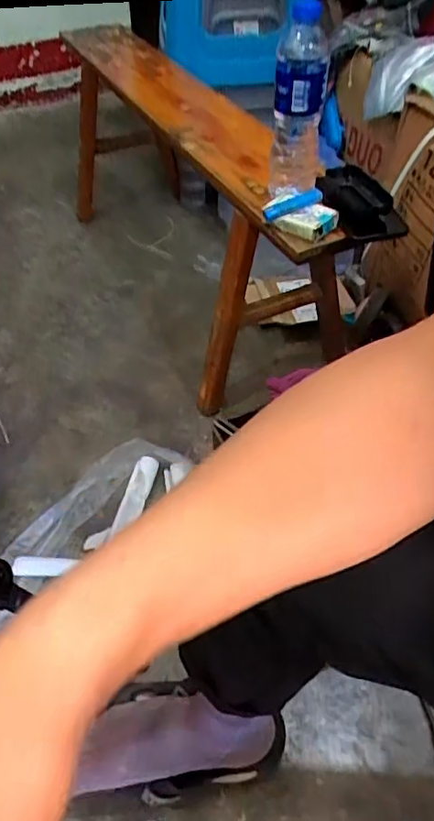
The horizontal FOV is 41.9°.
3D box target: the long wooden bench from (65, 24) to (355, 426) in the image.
[{"bbox_3d":[-0.057,-0.416,1.111,0.269,0.380,0.951,-22,51,-16],"label":"long wooden bench"}]

